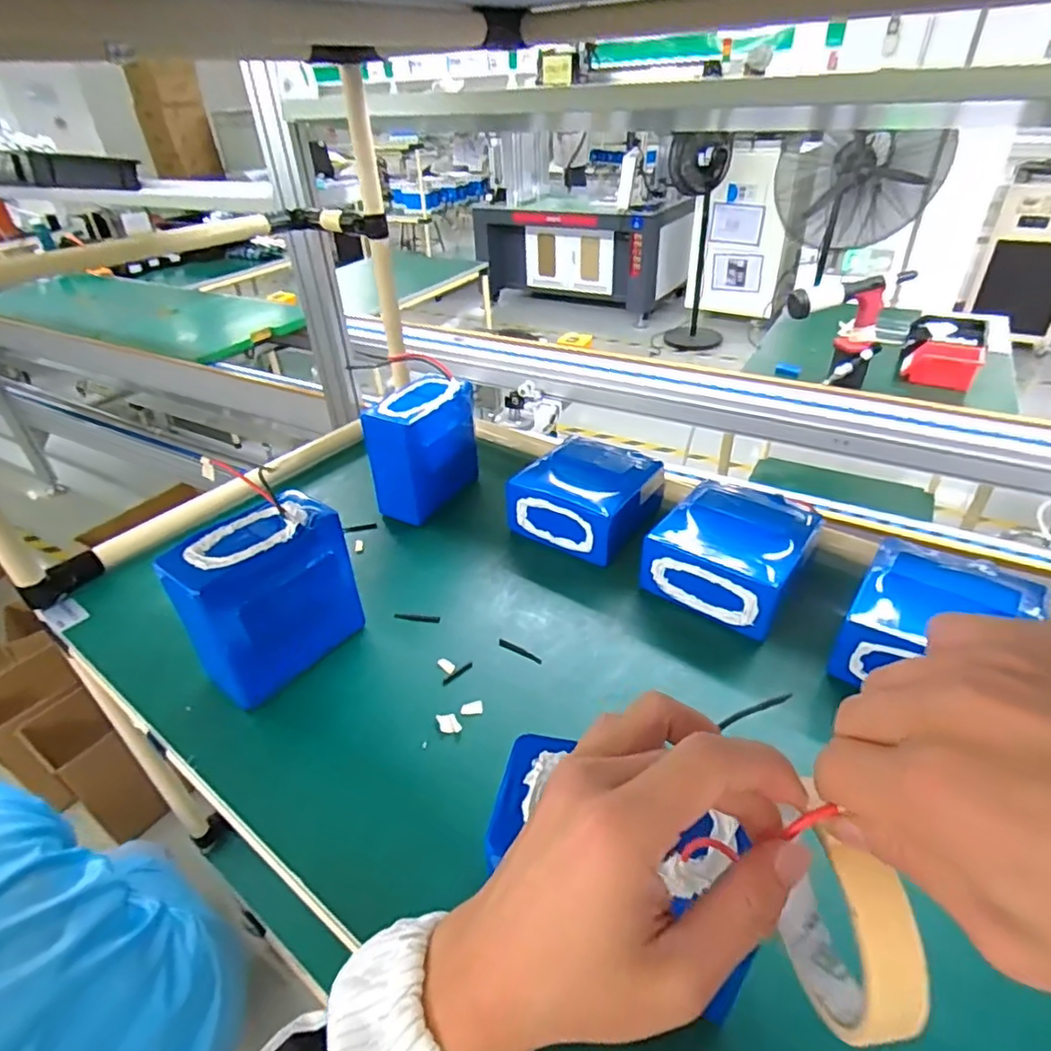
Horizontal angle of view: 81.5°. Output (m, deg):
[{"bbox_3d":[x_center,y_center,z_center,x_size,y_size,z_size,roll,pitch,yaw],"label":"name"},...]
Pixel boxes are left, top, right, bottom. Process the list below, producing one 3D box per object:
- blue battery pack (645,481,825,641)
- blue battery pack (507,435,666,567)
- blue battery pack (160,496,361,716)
[{"bbox_3d":[0.228,0.025,0.673,0.147,0.083,0.151,23,43,31],"label":"blue battery pack"},{"bbox_3d":[0.079,-0.039,0.773,0.142,0.084,0.149,25,45,33],"label":"blue battery pack"},{"bbox_3d":[-0.248,0.077,0.593,0.089,0.167,0.156,21,43,29],"label":"blue battery pack"}]

